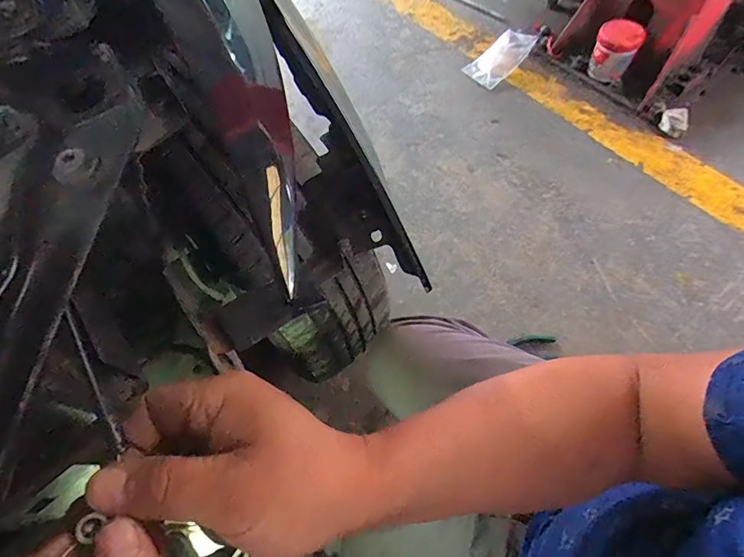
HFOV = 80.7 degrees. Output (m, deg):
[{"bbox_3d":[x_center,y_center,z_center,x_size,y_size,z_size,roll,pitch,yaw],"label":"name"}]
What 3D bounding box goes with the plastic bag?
[{"bbox_3d":[0.377,-0.664,1.296,0.136,0.056,0.201,33,69,22],"label":"plastic bag"}]

